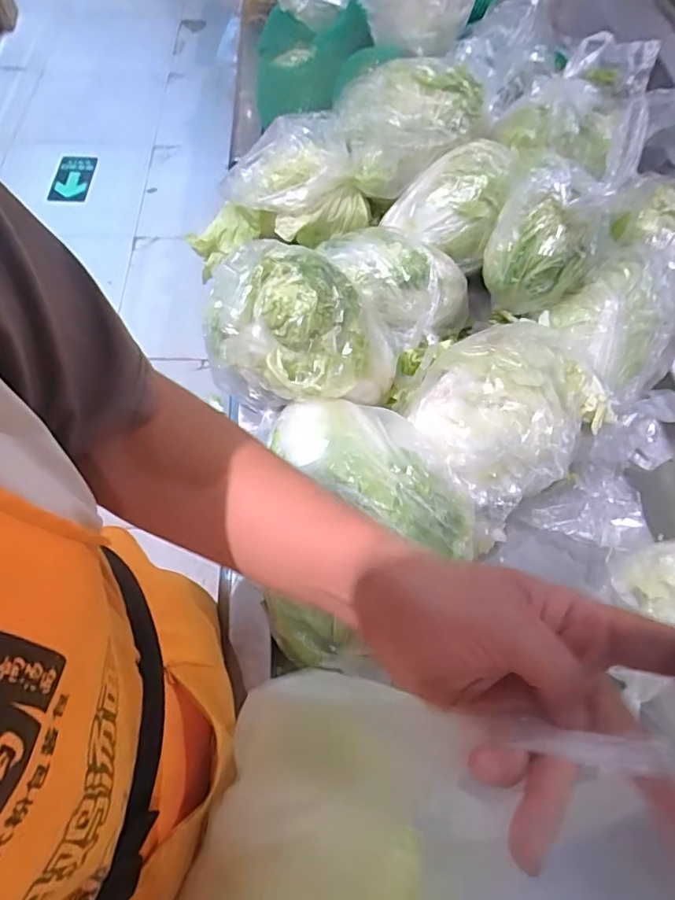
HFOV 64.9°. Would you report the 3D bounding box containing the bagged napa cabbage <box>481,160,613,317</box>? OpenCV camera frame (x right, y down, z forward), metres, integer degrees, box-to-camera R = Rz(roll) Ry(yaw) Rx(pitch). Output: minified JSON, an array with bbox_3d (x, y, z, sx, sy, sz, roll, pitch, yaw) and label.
[{"bbox_3d":[0.262,-0.266,0.672,0.124,0.164,0.156,20,61,7],"label":"bagged napa cabbage"}]

